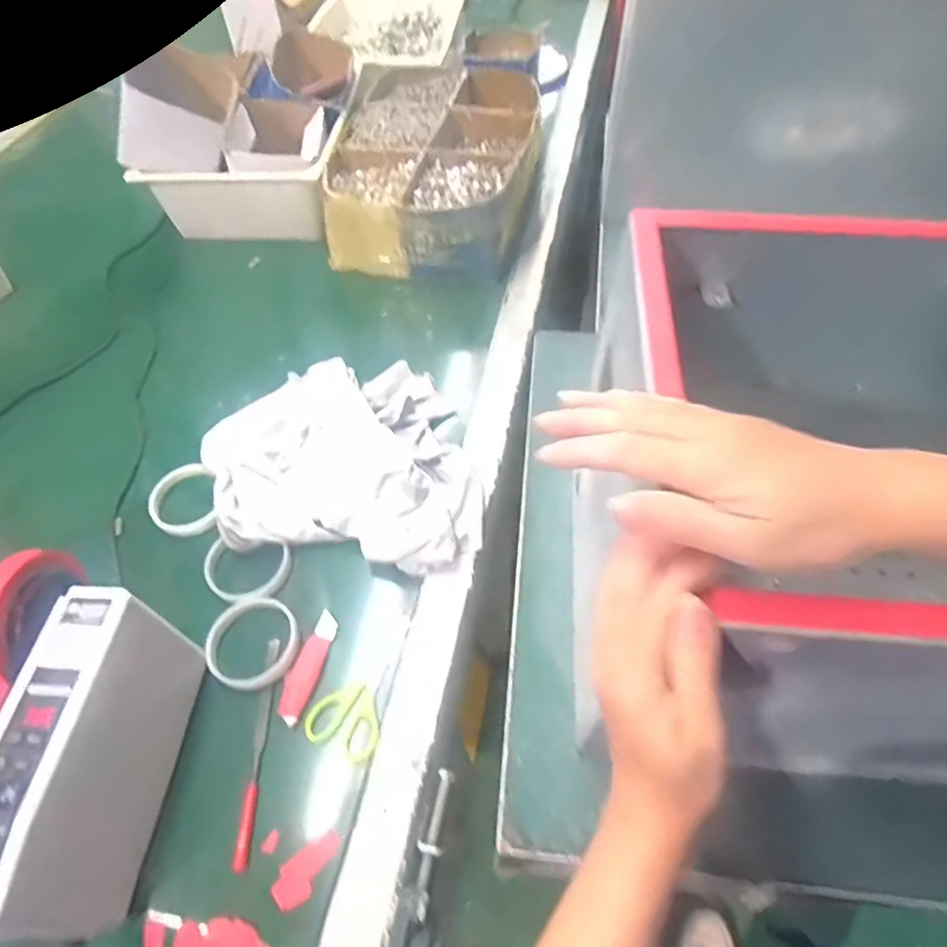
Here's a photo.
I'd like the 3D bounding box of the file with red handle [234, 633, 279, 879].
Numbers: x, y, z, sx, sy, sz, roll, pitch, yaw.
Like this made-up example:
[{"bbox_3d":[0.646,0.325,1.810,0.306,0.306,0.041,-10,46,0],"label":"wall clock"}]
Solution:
[{"bbox_3d":[-0.186,0.234,0.519,0.014,0.011,0.183,-3,56,0],"label":"file with red handle"}]

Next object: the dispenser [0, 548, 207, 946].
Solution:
[{"bbox_3d":[-0.323,0.197,0.454,0.146,0.136,0.228,4,56,5],"label":"dispenser"}]

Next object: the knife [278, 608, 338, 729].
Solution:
[{"bbox_3d":[-0.154,0.177,0.554,0.028,0.007,0.100,14,58,11],"label":"knife"}]

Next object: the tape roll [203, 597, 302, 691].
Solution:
[{"bbox_3d":[-0.207,0.159,0.564,0.082,0.022,0.080,-1,56,1],"label":"tape roll"}]

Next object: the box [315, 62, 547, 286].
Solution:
[{"bbox_3d":[-0.055,-0.481,0.933,0.299,0.111,0.424,2,56,4],"label":"box"}]

